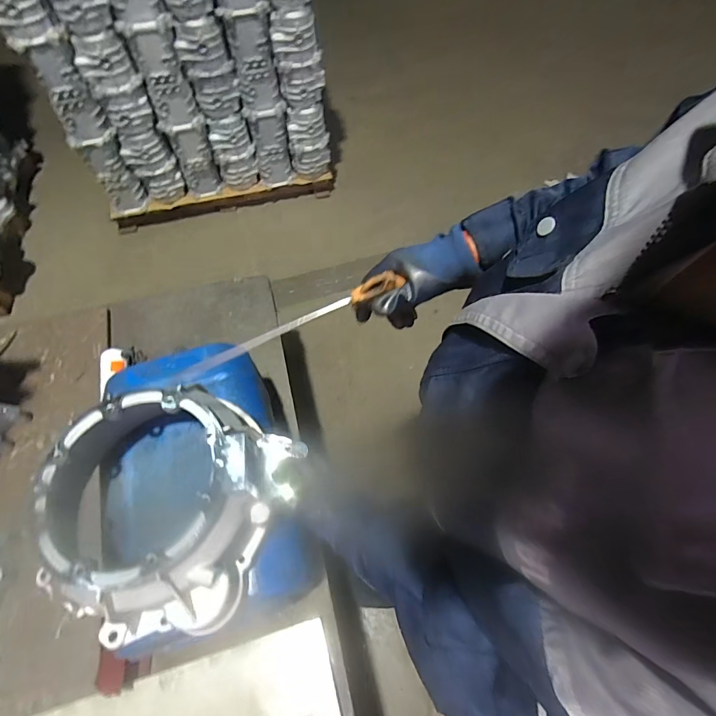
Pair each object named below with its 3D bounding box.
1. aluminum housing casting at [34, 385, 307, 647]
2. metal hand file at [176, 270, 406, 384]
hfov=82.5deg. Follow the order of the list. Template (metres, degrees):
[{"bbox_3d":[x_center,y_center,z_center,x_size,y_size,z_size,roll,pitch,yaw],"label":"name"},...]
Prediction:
[{"bbox_3d":[-0.259,0.190,0.545,0.280,0.115,0.310,23,62,13],"label":"aluminum housing casting"},{"bbox_3d":[-0.084,-0.033,0.471,0.281,0.016,0.012,-24,61,6],"label":"metal hand file"}]

